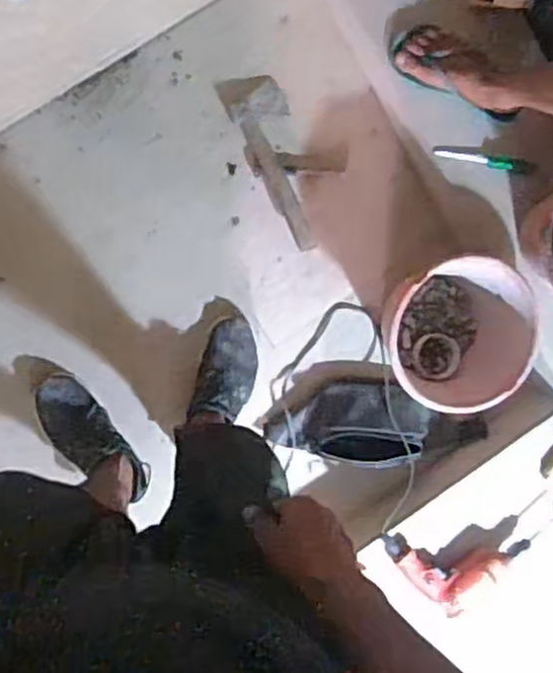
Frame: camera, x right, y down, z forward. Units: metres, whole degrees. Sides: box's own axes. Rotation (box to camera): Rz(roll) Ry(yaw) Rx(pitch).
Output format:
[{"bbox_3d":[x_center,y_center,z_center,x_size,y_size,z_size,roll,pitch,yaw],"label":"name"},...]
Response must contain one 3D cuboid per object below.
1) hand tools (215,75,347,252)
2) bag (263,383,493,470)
[{"bbox_3d":[0.030,-0.351,1.343,0.167,0.054,0.335,-34,102,-5],"label":"hand tools"},{"bbox_3d":[0.215,0.170,1.397,0.387,0.070,0.163,0,98,-11],"label":"bag"}]

